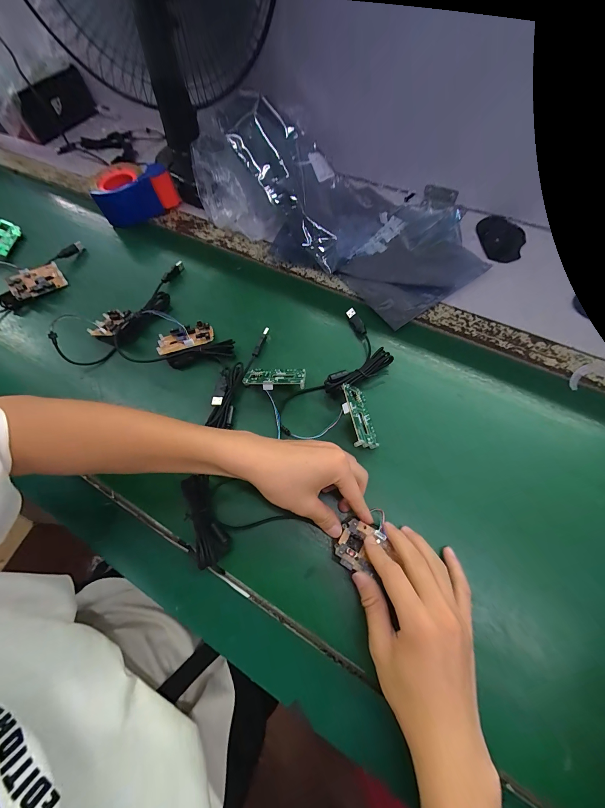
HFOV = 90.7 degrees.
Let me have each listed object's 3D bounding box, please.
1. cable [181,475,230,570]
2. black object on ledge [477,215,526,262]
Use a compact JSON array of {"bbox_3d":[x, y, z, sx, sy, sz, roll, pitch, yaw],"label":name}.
[{"bbox_3d":[-0.112,0.128,0.335,0.037,0.014,0.095,-24,66,-9],"label":"cable"},{"bbox_3d":[0.340,-0.281,0.509,0.076,0.009,0.120,4,65,4],"label":"black object on ledge"}]

